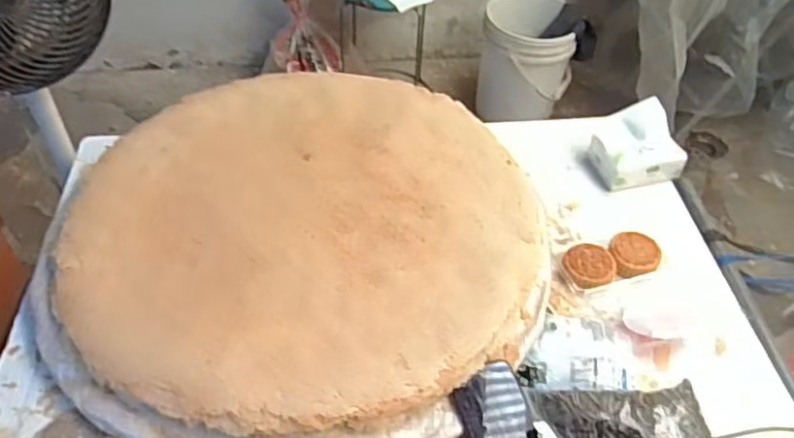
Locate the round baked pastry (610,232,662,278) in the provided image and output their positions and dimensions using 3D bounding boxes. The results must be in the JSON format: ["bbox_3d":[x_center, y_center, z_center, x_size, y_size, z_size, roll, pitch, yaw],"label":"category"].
[{"bbox_3d":[0.330,0.048,0.889,0.068,0.020,0.064,1,46,-1],"label":"round baked pastry"}]

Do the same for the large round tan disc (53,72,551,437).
[{"bbox_3d":[-0.124,-0.008,0.870,0.591,0.037,0.602,1,46,-1],"label":"large round tan disc"}]

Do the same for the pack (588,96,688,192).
[{"bbox_3d":[0.375,-0.115,1.008,0.119,0.084,0.107,-8,47,-10],"label":"pack"}]

